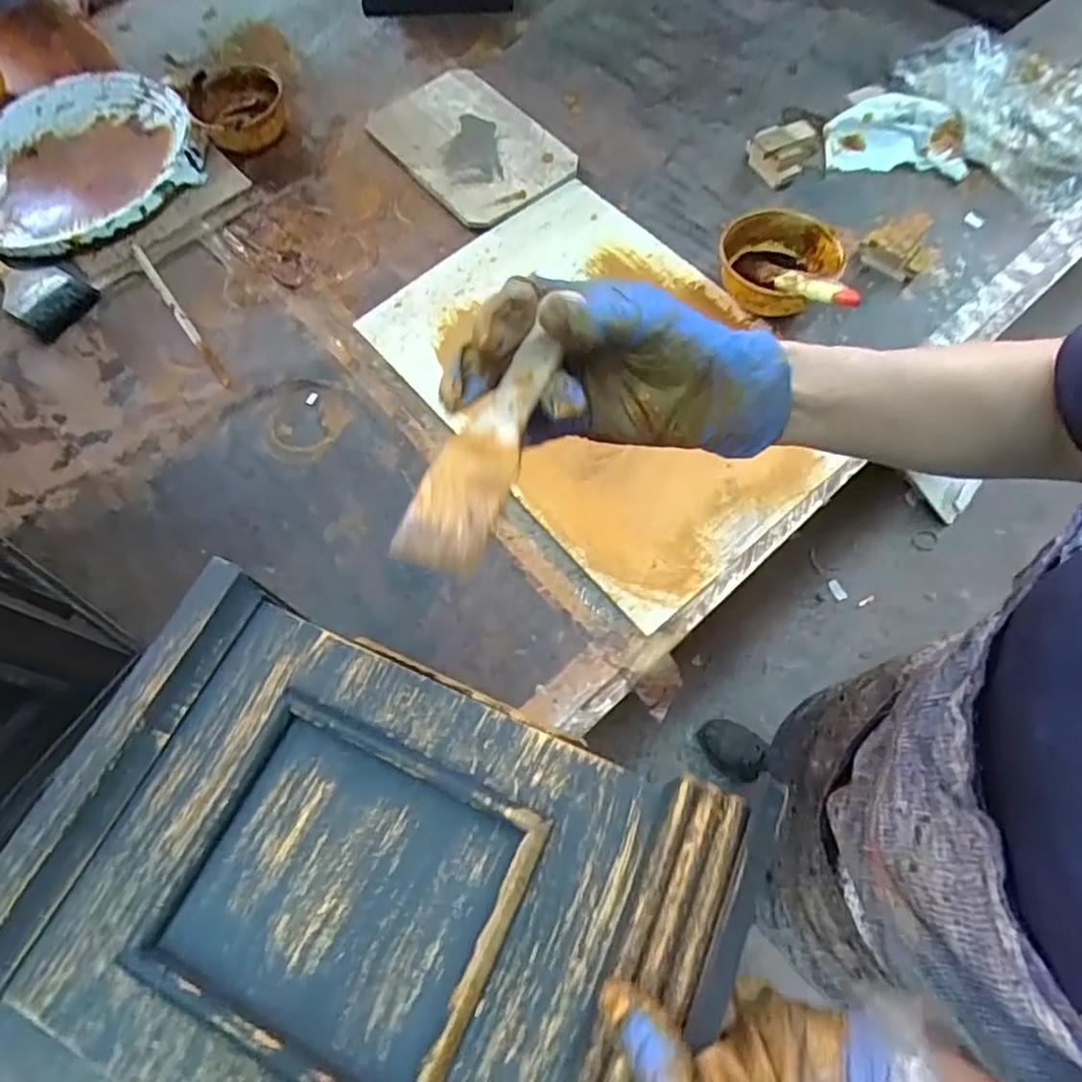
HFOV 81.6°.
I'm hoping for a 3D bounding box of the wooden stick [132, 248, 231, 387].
[{"bbox_3d":[-0.389,-0.245,0.672,0.013,0.006,0.238,-34,70,-14],"label":"wooden stick"}]

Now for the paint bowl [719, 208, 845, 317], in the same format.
[{"bbox_3d":[0.228,-0.268,0.609,0.113,0.042,0.104,31,71,14],"label":"paint bowl"}]

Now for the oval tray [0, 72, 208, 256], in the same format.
[{"bbox_3d":[-0.567,-0.460,0.757,0.280,0.036,0.292,-37,70,-15],"label":"oval tray"}]

